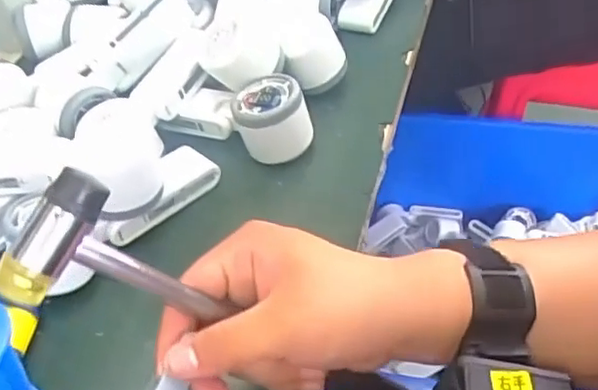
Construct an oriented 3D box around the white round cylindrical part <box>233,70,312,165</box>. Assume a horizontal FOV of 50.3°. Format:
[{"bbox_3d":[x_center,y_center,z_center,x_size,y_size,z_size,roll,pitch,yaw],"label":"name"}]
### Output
[{"bbox_3d":[-0.022,-0.063,0.522,0.057,0.050,0.054,-4,45,4],"label":"white round cylindrical part"}]

